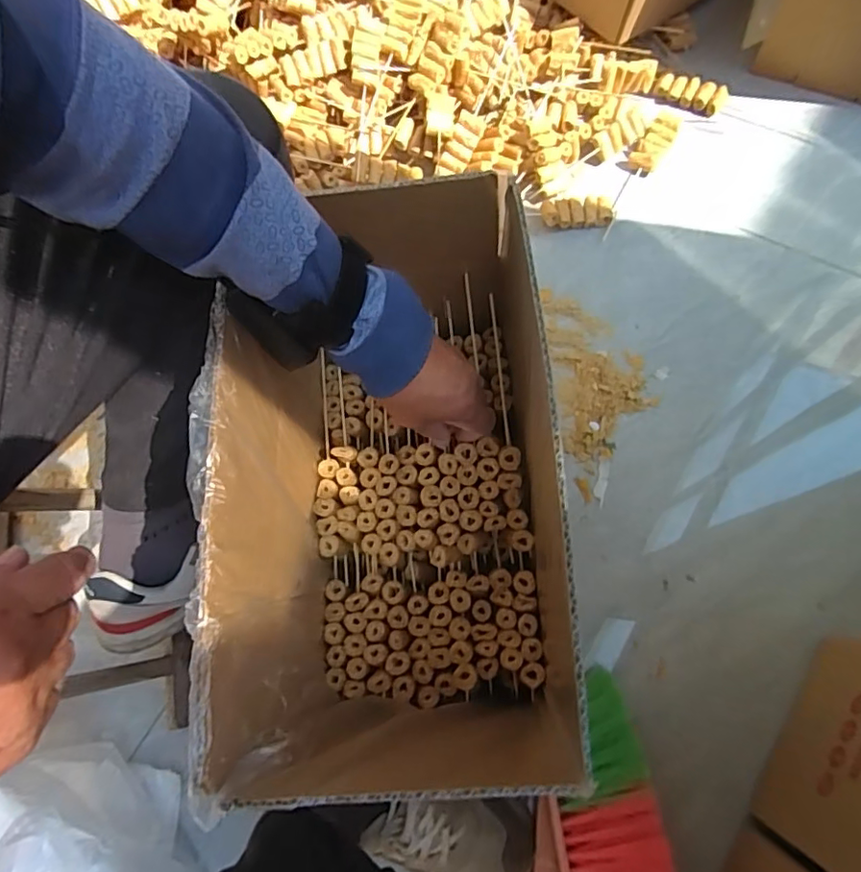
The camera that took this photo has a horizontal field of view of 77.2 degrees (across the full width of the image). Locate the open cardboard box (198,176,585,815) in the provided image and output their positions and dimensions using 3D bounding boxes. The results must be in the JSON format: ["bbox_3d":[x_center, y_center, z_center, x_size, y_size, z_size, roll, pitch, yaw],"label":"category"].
[{"bbox_3d":[-0.020,0.033,0.421,0.232,0.222,0.367,-8,73,-1],"label":"open cardboard box"}]

